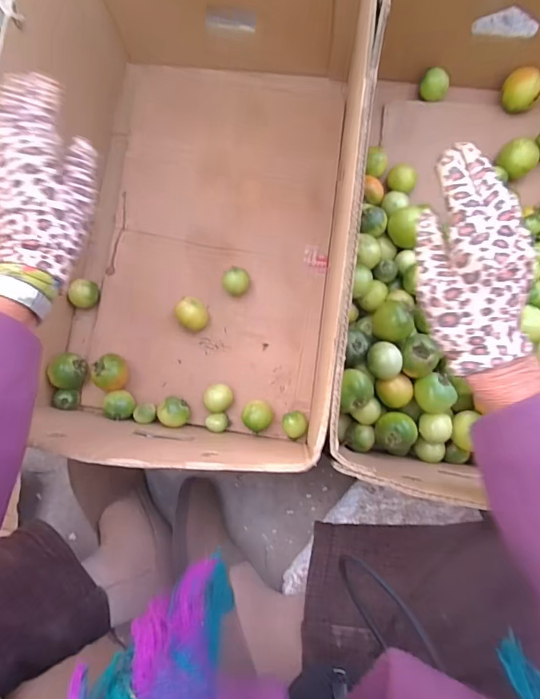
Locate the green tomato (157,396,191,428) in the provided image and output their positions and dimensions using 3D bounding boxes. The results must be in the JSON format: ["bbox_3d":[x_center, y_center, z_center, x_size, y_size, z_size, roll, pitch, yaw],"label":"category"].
[{"bbox_3d":[-0.116,0.078,0.534,0.038,0.034,0.034,30,84,6],"label":"green tomato"}]

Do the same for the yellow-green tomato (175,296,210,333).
[{"bbox_3d":[-0.098,-0.044,0.550,0.035,0.029,0.042,-43,83,-4],"label":"yellow-green tomato"}]

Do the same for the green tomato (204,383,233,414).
[{"bbox_3d":[-0.062,0.061,0.533,0.033,0.032,0.034,0,82,2],"label":"green tomato"}]

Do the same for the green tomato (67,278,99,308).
[{"bbox_3d":[-0.241,-0.072,0.562,0.028,0.032,0.036,17,83,5],"label":"green tomato"}]

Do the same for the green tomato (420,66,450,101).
[{"bbox_3d":[0.222,-0.356,0.583,0.036,0.034,0.029,24,84,5],"label":"green tomato"}]

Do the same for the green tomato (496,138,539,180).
[{"bbox_3d":[0.314,-0.240,0.555,0.047,0.041,0.042,44,86,7],"label":"green tomato"}]

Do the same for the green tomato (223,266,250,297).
[{"bbox_3d":[-0.043,-0.086,0.559,0.034,0.028,0.033,0,82,2],"label":"green tomato"}]

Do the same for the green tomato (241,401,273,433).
[{"bbox_3d":[-0.014,0.080,0.526,0.035,0.032,0.035,0,82,2],"label":"green tomato"}]

